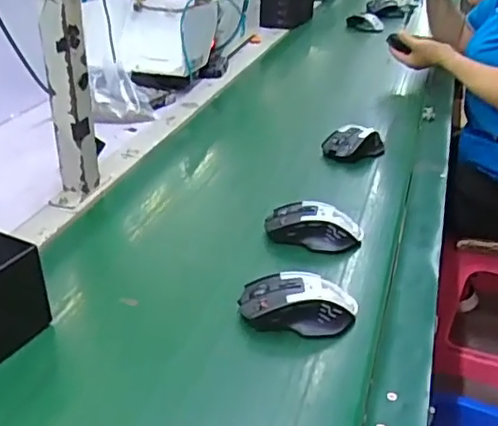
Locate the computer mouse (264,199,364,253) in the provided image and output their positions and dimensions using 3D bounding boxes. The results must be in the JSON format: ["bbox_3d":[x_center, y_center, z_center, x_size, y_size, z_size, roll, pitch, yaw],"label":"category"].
[{"bbox_3d":[0.080,0.015,0.736,0.115,0.042,0.062,11,31,17],"label":"computer mouse"}]

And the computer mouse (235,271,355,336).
[{"bbox_3d":[0.050,0.090,0.605,0.118,0.041,0.063,3,30,4],"label":"computer mouse"}]

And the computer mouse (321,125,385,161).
[{"bbox_3d":[0.164,-0.108,0.951,0.094,0.048,0.047,-11,32,-18],"label":"computer mouse"}]

